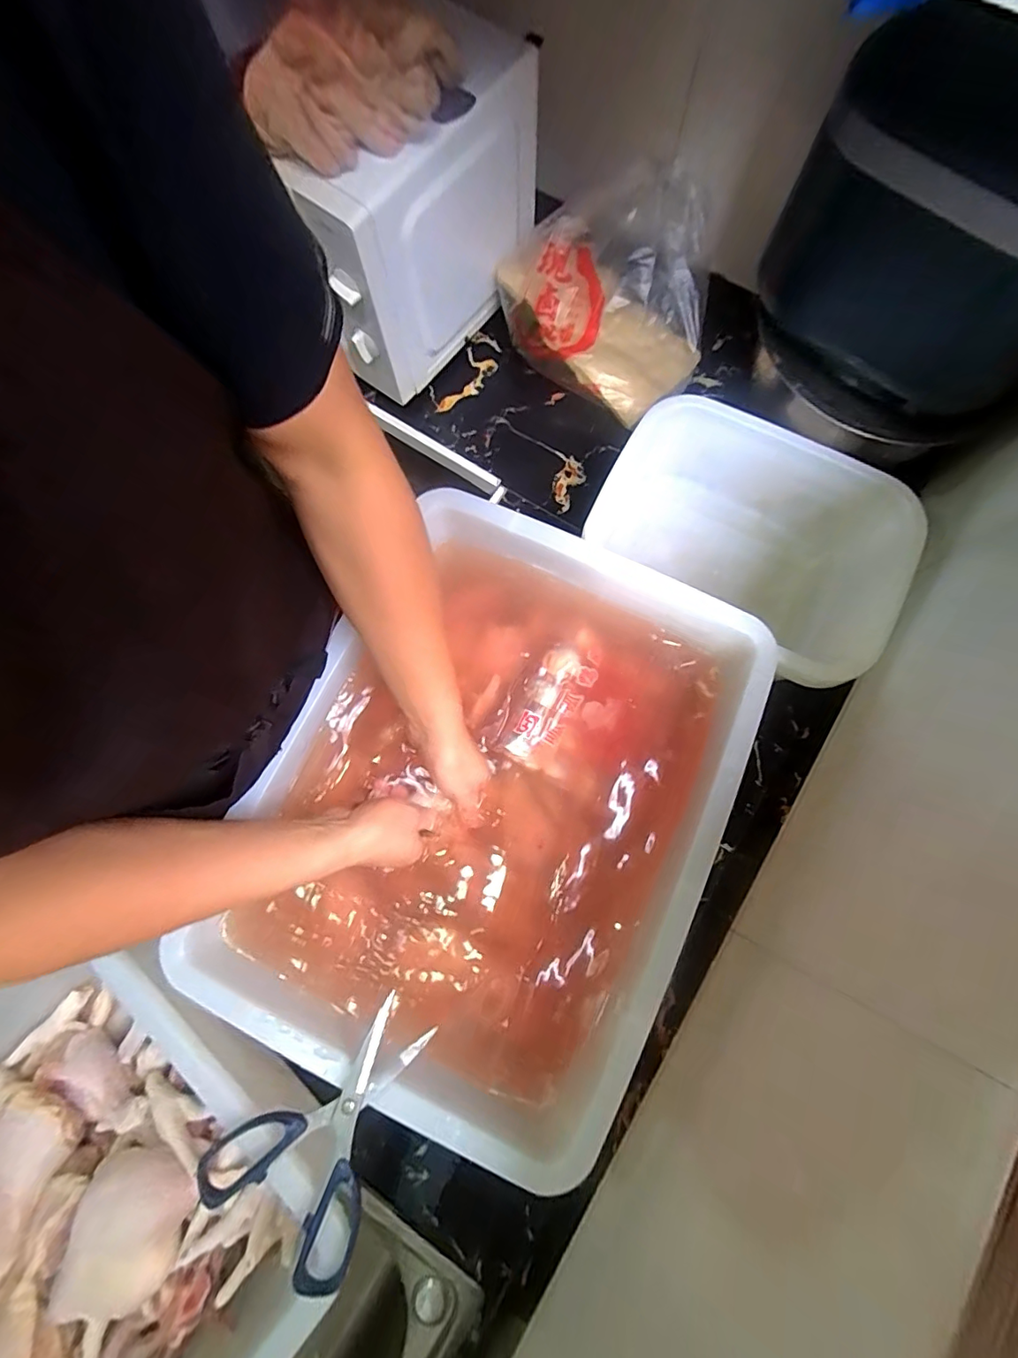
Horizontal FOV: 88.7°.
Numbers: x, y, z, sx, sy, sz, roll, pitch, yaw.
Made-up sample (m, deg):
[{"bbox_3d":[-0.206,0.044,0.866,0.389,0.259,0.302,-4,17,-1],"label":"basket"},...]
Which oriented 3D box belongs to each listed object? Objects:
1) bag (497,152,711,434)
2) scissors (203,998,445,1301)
[{"bbox_3d":[0.124,-0.461,0.609,0.236,0.149,0.182,33,79,7],"label":"bag"},{"bbox_3d":[-0.124,0.340,0.394,0.128,0.016,0.163,46,67,0],"label":"scissors"}]

